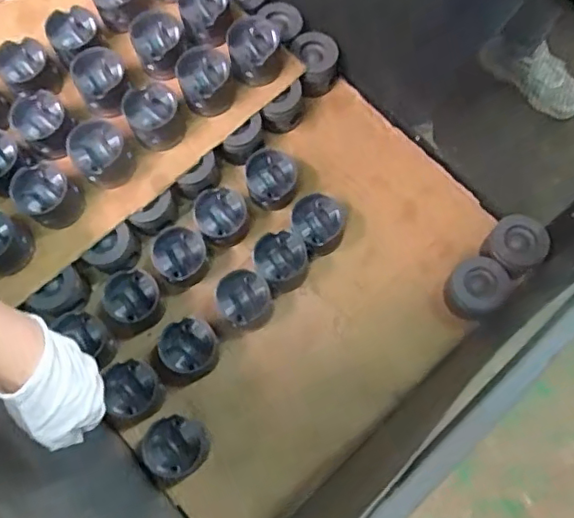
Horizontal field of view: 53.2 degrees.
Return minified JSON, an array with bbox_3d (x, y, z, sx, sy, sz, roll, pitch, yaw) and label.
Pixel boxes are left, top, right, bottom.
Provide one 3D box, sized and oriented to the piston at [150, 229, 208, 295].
[{"bbox_3d":[-0.187,0.000,0.998,0.100,0.079,0.096,-33,74,-8],"label":"piston"}]

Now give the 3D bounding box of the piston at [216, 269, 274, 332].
[{"bbox_3d":[-0.070,0.071,0.962,0.084,0.085,0.083,-1,72,2],"label":"piston"}]

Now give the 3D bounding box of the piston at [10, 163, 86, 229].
[{"bbox_3d":[-0.392,-0.105,0.942,0.091,0.062,0.086,-1,72,2],"label":"piston"}]

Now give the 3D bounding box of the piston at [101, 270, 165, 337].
[{"bbox_3d":[-0.262,0.073,0.976,0.103,0.078,0.094,-14,72,-3],"label":"piston"}]

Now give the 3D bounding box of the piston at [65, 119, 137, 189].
[{"bbox_3d":[-0.309,-0.178,0.953,0.093,0.069,0.101,-1,72,2],"label":"piston"}]

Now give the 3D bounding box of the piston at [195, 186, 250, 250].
[{"bbox_3d":[-0.114,-0.073,1.017,0.094,0.079,0.093,-18,72,-4],"label":"piston"}]

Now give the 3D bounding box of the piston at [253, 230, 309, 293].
[{"bbox_3d":[-0.009,0.005,0.984,0.086,0.071,0.088,-1,72,2],"label":"piston"}]

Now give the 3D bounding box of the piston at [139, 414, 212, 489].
[{"bbox_3d":[-0.175,0.298,0.901,0.098,0.073,0.089,-30,73,-7],"label":"piston"}]

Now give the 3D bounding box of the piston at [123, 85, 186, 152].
[{"bbox_3d":[-0.223,-0.241,0.968,0.083,0.071,0.086,-1,72,2],"label":"piston"}]

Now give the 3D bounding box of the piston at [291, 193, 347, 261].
[{"bbox_3d":[0.054,-0.059,0.999,0.087,0.066,0.092,-1,72,2],"label":"piston"}]

